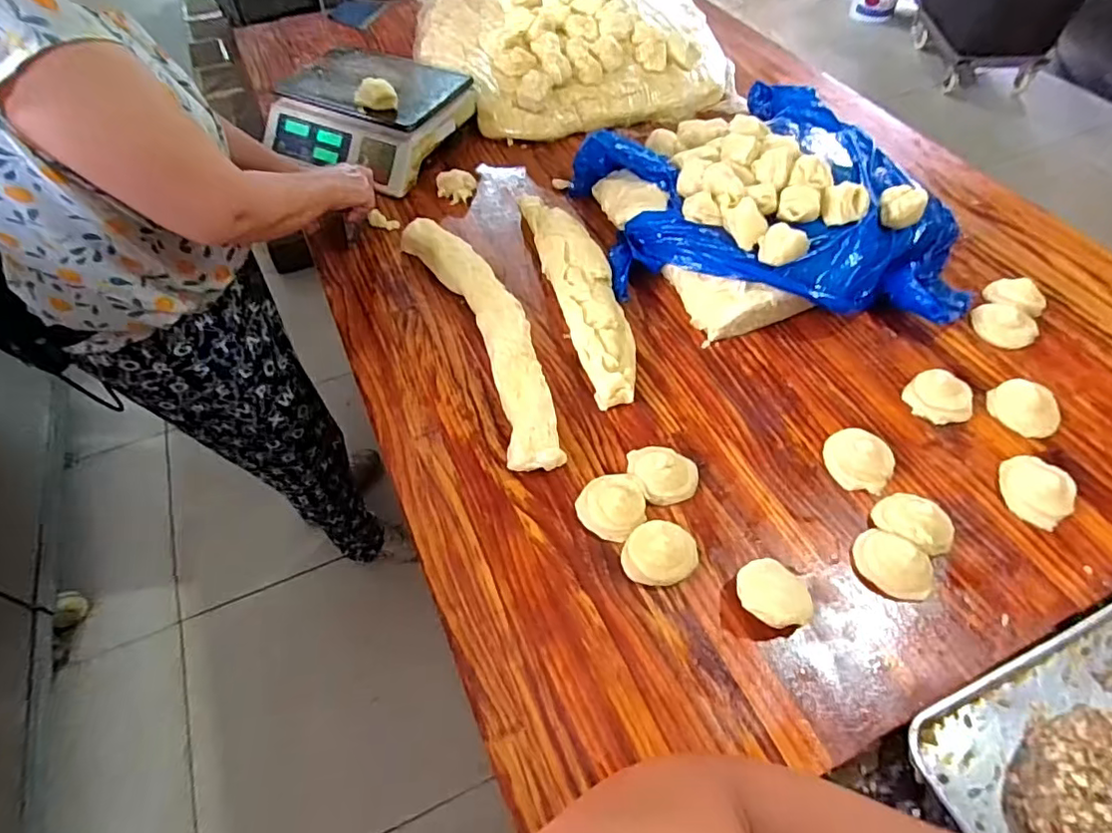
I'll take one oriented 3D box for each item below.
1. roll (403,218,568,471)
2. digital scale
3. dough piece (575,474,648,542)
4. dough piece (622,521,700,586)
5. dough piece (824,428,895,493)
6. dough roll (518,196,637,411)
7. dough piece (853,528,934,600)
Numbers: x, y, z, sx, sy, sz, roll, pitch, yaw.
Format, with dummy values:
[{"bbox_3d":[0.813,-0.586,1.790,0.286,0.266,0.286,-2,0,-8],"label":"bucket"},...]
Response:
[{"bbox_3d":[-0.107,-0.142,0.881,0.115,0.054,0.532,-21,57,-13],"label":"roll"},{"bbox_3d":[-0.370,-0.603,1.166,0.338,0.119,0.316,26,59,18],"label":"digital scale"},{"bbox_3d":[0.069,0.103,0.706,0.079,0.033,0.078,-1,55,1],"label":"dough piece"},{"bbox_3d":[0.118,0.156,0.668,0.078,0.032,0.073,-1,55,1],"label":"dough piece"},{"bbox_3d":[0.386,0.053,0.737,0.076,0.041,0.074,-1,55,1],"label":"dough piece"},{"bbox_3d":[0.042,-0.213,0.925,0.106,0.048,0.467,-13,56,-8],"label":"dough roll"},{"bbox_3d":[0.380,0.168,0.661,0.058,0.031,0.085,-38,62,-23],"label":"dough piece"}]

